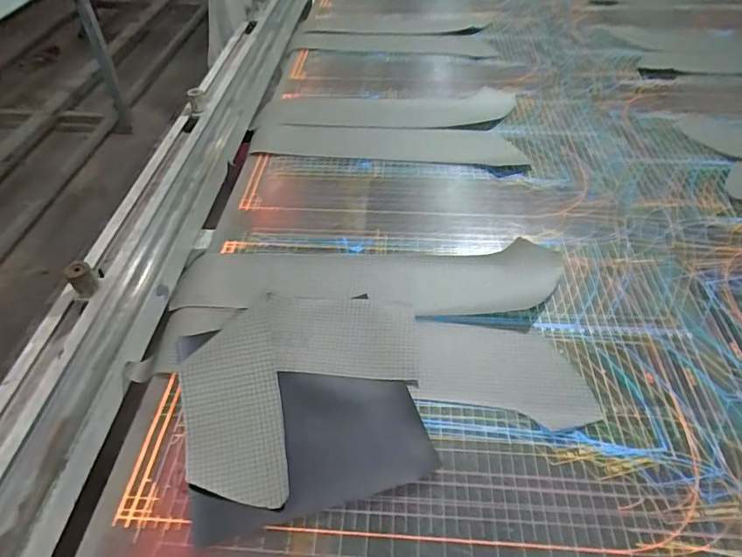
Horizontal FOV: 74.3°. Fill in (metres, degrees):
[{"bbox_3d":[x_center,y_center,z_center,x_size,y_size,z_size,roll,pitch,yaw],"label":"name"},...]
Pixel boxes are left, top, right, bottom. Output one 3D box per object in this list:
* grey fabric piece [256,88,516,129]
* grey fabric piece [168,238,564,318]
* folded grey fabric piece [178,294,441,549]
[{"bbox_3d":[0.025,-0.276,0.801,0.404,0.021,0.094,-2,52,4],"label":"grey fabric piece"},{"bbox_3d":[-0.008,0.000,0.544,0.425,0.013,0.099,-1,48,1],"label":"grey fabric piece"},{"bbox_3d":[-0.058,0.101,0.447,0.219,0.014,0.207,-12,48,-9],"label":"folded grey fabric piece"}]

